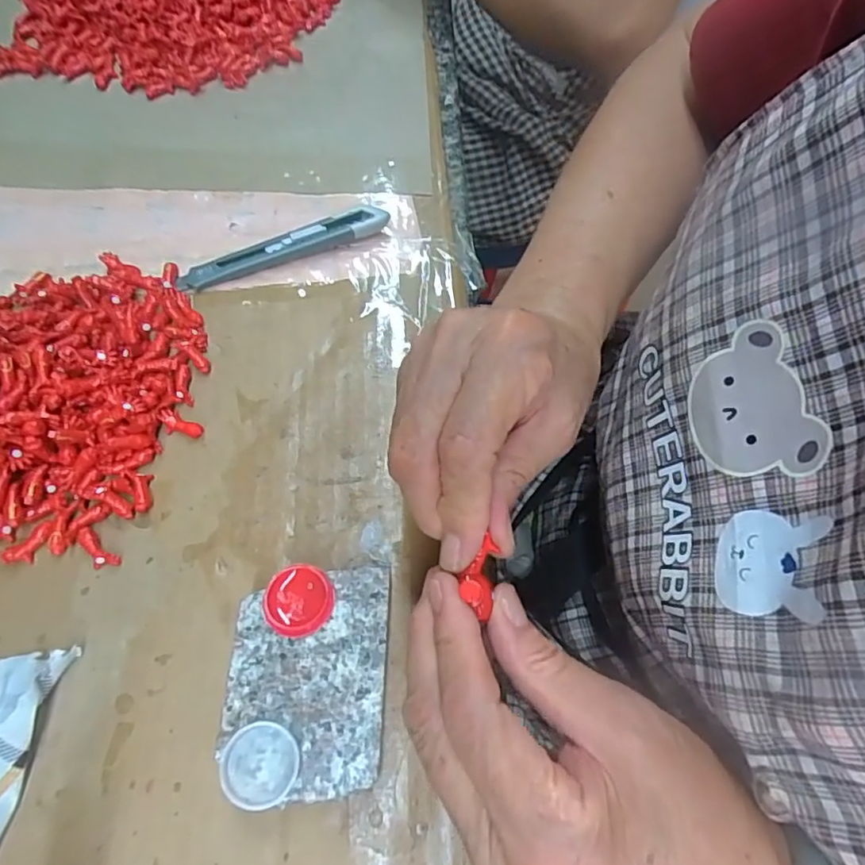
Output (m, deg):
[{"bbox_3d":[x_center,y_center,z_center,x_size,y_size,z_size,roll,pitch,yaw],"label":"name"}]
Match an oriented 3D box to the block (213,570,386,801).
[{"bbox_3d":[-0.049,0.097,0.226,0.059,0.019,0.080,2,64,-2],"label":"block"}]

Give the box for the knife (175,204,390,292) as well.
[{"bbox_3d":[-0.086,-0.108,0.326,0.124,0.014,0.017,-19,67,-12],"label":"knife"}]

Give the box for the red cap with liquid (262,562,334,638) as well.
[{"bbox_3d":[-0.054,0.068,0.227,0.027,0.005,0.027,-1,64,-5],"label":"red cap with liquid"}]

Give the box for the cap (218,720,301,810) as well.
[{"bbox_3d":[-0.062,0.120,0.202,0.026,0.005,0.026,5,60,-7],"label":"cap"}]

